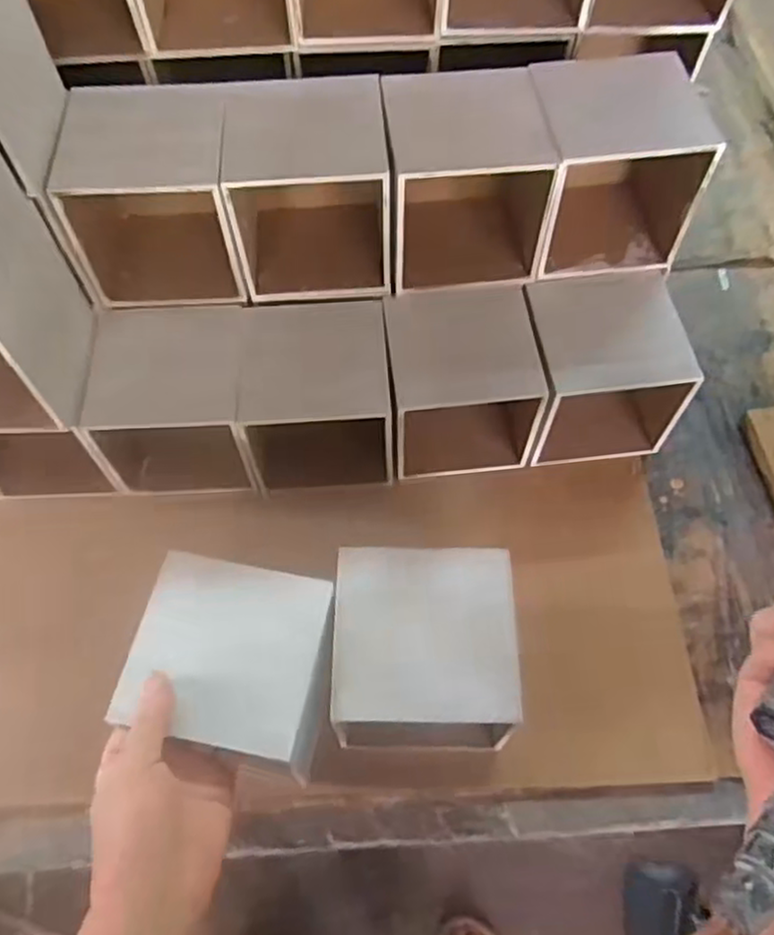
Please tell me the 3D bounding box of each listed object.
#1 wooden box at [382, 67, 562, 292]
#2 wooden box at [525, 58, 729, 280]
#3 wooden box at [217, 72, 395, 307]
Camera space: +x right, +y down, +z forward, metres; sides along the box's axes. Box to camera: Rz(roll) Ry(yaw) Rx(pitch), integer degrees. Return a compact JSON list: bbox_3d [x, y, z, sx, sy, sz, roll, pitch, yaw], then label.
[{"bbox_3d":[0.054,-0.220,0.544,0.115,0.121,0.128,-6,62,-3],"label":"wooden box"},{"bbox_3d":[0.168,-0.225,0.547,0.120,0.117,0.114,-6,62,-3],"label":"wooden box"},{"bbox_3d":[-0.057,-0.201,0.539,0.115,0.125,0.110,-5,62,-2],"label":"wooden box"}]

